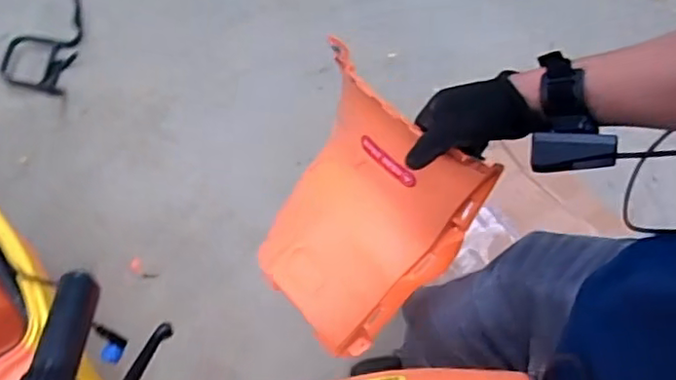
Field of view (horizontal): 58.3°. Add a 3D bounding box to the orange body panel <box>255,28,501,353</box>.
[{"bbox_3d":[0.018,0.030,0.722,0.218,0.109,0.305,44,110,25],"label":"orange body panel"}]

